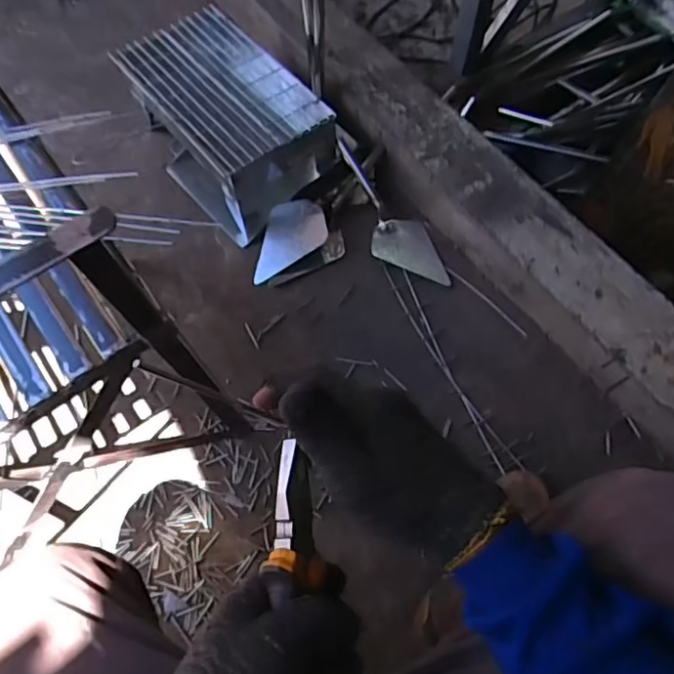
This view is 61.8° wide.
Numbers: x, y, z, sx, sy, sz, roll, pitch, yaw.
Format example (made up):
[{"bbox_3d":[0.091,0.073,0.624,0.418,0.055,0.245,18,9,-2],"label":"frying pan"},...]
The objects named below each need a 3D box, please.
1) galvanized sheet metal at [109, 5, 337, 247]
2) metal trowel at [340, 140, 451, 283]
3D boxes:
[{"bbox_3d":[-0.212,-0.416,1.090,0.254,0.181,0.400,-38,71,-18],"label":"galvanized sheet metal"},{"bbox_3d":[0.095,-0.222,1.061,0.117,0.057,0.335,-32,83,-15],"label":"metal trowel"}]

